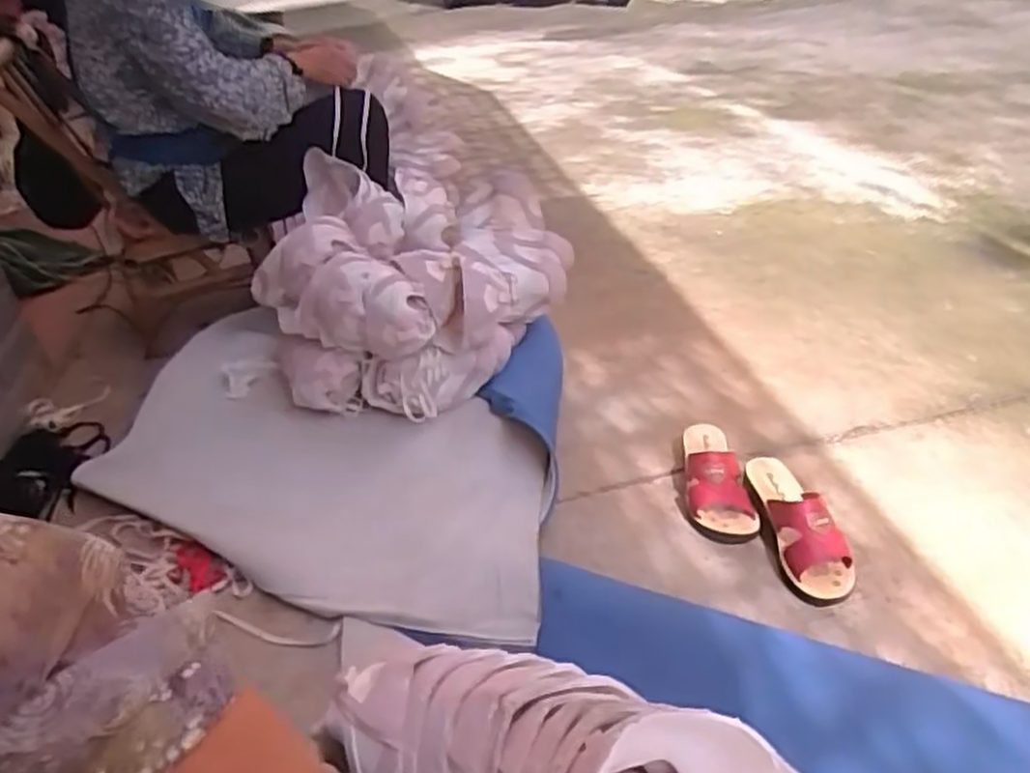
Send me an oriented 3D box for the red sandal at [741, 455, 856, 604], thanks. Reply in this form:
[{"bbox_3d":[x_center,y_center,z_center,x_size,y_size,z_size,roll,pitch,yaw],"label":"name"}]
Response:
[{"bbox_3d":[0.371,0.179,1.013,0.077,0.081,0.220,-9,35,-5],"label":"red sandal"}]

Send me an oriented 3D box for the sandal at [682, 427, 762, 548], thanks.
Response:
[{"bbox_3d":[0.292,0.125,1.112,0.092,0.074,0.219,-1,35,7],"label":"sandal"}]

